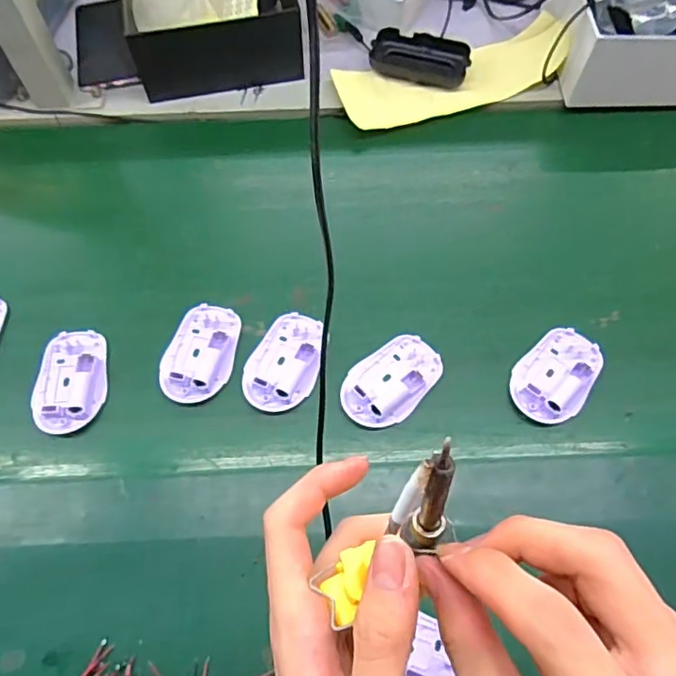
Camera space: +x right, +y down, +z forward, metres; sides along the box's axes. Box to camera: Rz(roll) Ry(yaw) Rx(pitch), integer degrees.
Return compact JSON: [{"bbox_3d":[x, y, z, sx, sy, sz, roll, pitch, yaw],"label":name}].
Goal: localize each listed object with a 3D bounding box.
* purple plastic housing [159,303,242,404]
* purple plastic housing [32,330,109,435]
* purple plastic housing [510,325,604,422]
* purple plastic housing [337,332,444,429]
[{"bbox_3d":[-0.125,0.011,0.518,0.063,0.015,0.094,11,65,4],"label":"purple plastic housing"},{"bbox_3d":[-0.240,0.036,0.509,0.064,0.015,0.094,-8,65,-5],"label":"purple plastic housing"},{"bbox_3d":[0.192,0.031,0.499,0.063,0.014,0.092,41,70,17],"label":"purple plastic housing"},{"bbox_3d":[0.048,0.036,0.506,0.096,0.014,0.062,-37,70,-17],"label":"purple plastic housing"}]

